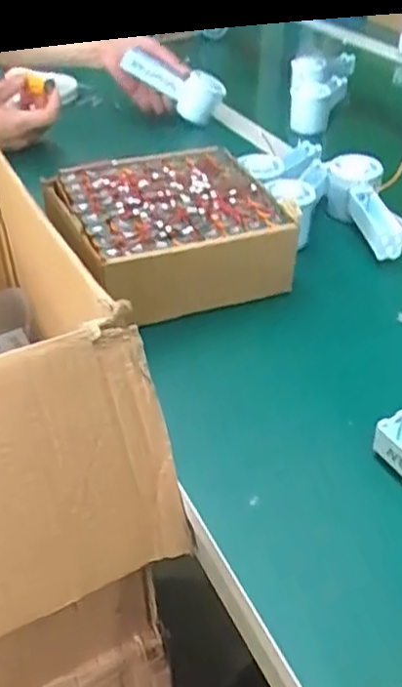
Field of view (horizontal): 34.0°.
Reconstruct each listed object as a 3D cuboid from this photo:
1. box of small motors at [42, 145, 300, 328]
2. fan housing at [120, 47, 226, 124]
[{"bbox_3d":[-0.036,-0.112,0.635,0.201,0.085,0.185,-15,42,-17],"label":"box of small motors"},{"bbox_3d":[-0.034,-0.333,0.845,0.062,0.058,0.175,33,18,34],"label":"fan housing"}]

